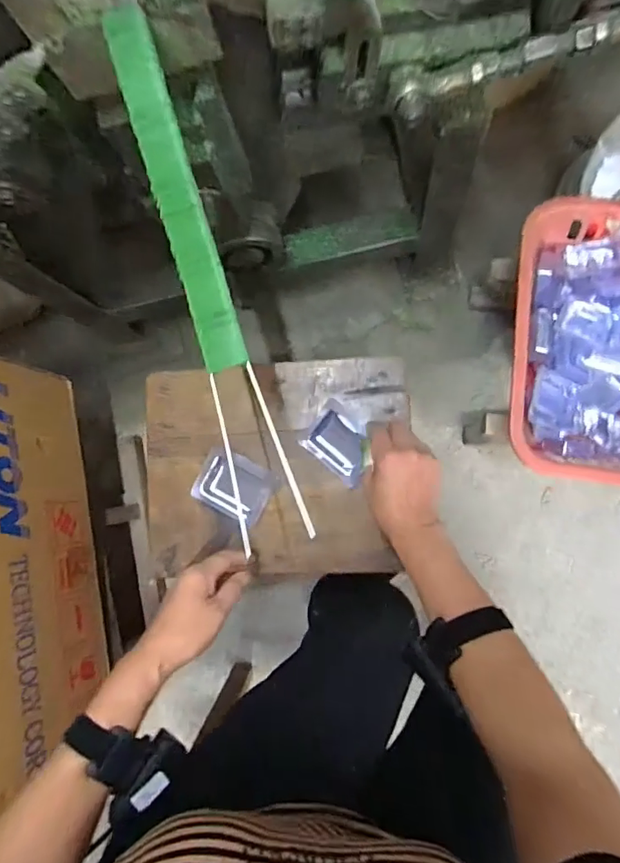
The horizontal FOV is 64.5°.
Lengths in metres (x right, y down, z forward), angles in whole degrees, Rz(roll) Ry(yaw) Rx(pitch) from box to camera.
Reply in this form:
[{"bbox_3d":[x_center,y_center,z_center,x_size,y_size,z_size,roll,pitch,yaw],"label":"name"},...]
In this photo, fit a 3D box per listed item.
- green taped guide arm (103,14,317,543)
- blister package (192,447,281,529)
[{"bbox_3d":[-0.088,-0.123,0.391,0.049,0.023,0.421,-17,88,5],"label":"green taped guide arm"},{"bbox_3d":[-0.086,0.062,0.560,0.083,0.014,0.067,27,88,9],"label":"blister package"}]

